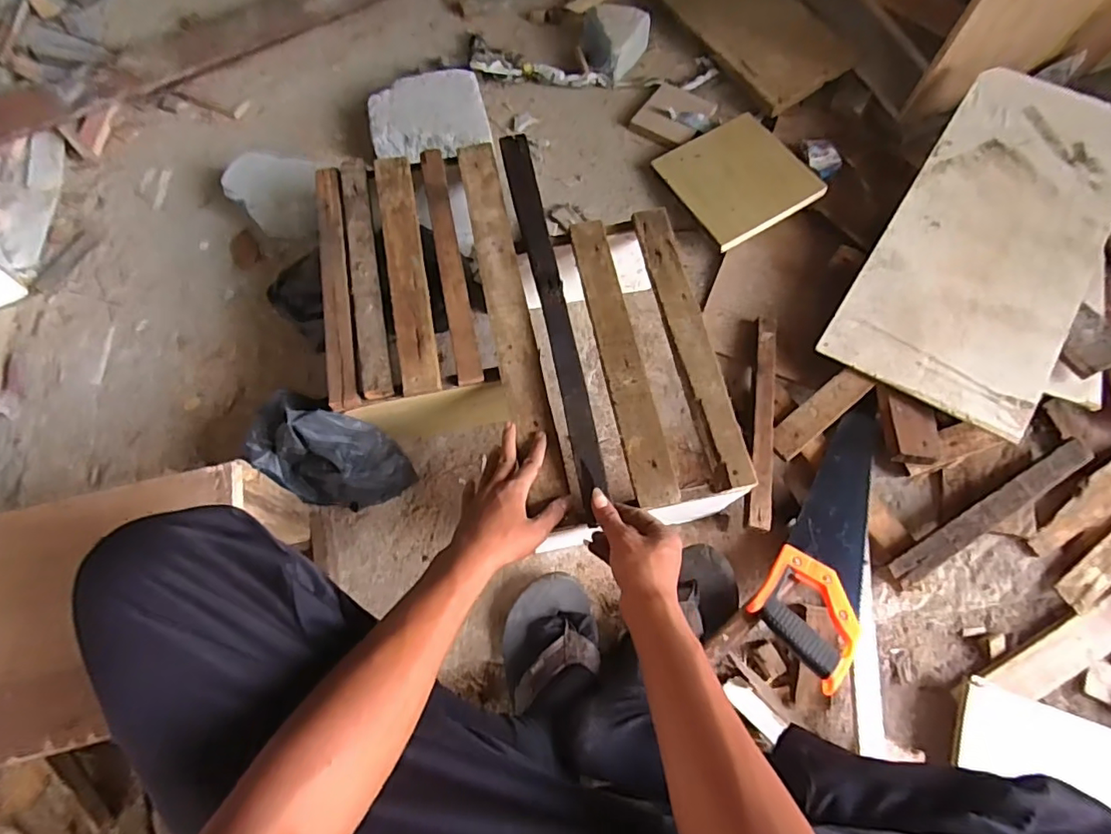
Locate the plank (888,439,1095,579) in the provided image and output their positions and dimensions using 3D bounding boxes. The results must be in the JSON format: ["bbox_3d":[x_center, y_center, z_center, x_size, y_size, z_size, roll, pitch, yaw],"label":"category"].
[{"bbox_3d":[0.571,0.120,0.712,0.326,0.024,0.034,-30,71,-12],"label":"plank"}]

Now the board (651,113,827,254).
[{"bbox_3d":[0.305,-0.403,0.920,0.196,0.016,0.229,-28,64,-2],"label":"board"}]

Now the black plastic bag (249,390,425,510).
[{"bbox_3d":[-0.284,0.051,0.689,0.165,0.177,0.109,24,70,9],"label":"black plastic bag"}]

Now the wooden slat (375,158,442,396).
[{"bbox_3d":[-0.192,-0.194,0.706,0.045,0.013,0.354,-12,70,-3],"label":"wooden slat"}]

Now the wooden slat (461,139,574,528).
[{"bbox_3d":[-0.058,-0.132,0.681,0.050,0.014,0.533,-12,69,-3],"label":"wooden slat"}]

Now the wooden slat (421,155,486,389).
[{"bbox_3d":[-0.139,-0.207,0.717,0.030,0.014,0.361,-12,70,-3],"label":"wooden slat"}]

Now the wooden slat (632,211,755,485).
[{"bbox_3d":[0.161,-0.095,0.658,0.045,0.010,0.370,-10,68,-5],"label":"wooden slat"}]

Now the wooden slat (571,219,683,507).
[{"bbox_3d":[0.077,-0.077,0.648,0.045,0.008,0.366,-10,68,-4],"label":"wooden slat"}]

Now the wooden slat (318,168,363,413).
[{"bbox_3d":[-0.279,-0.174,0.697,0.034,0.011,0.351,-11,70,-3],"label":"wooden slat"}]

